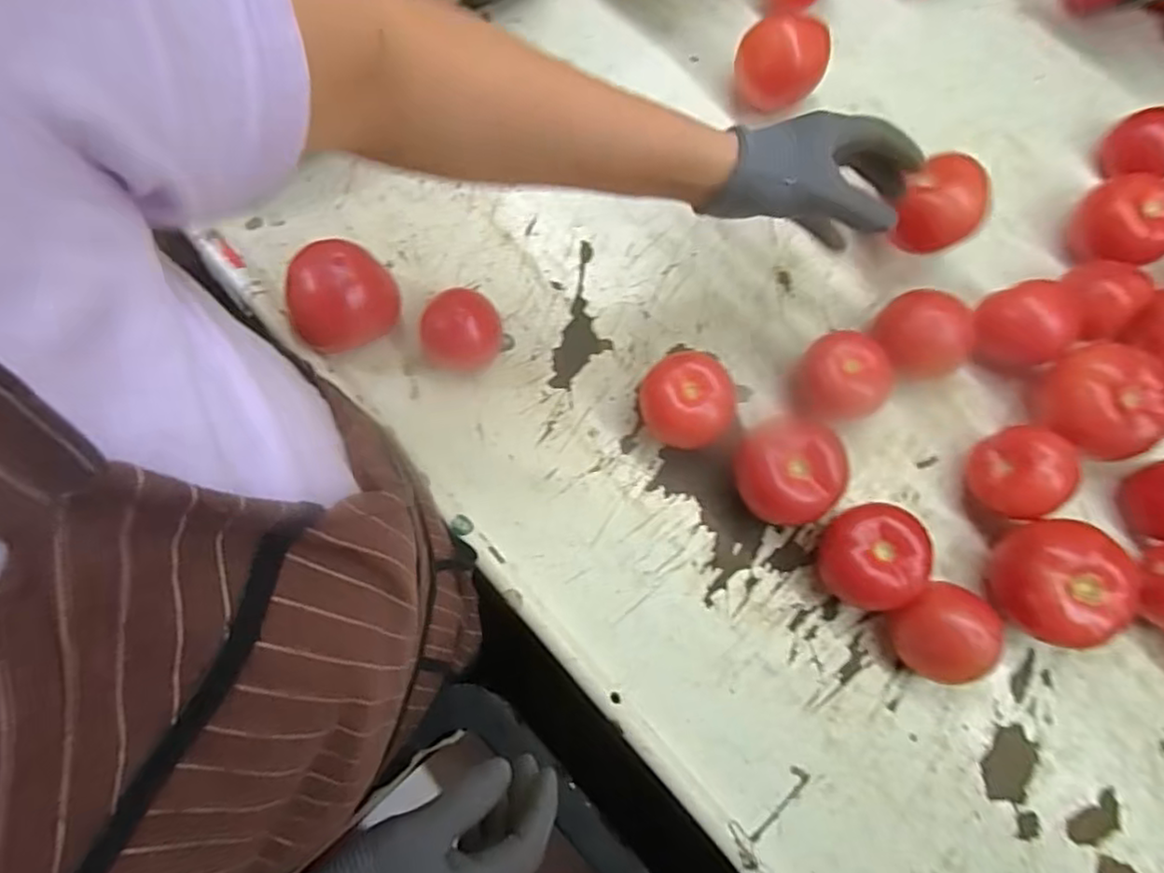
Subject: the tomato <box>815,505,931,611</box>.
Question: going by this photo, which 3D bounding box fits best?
[{"bbox_3d":[0.209,0.087,0.492,0.070,0.059,0.069,0,78,-2],"label":"tomato"}]

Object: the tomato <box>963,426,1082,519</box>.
[{"bbox_3d":[0.320,0.029,0.501,0.062,0.061,0.064,-9,78,-4],"label":"tomato"}]

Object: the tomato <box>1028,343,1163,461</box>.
[{"bbox_3d":[0.390,-0.027,0.509,0.080,0.059,0.078,0,78,-2],"label":"tomato"}]

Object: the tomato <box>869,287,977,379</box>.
[{"bbox_3d":[0.262,-0.073,0.522,0.060,0.051,0.075,-28,80,-8],"label":"tomato"}]

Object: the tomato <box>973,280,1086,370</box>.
[{"bbox_3d":[0.344,-0.084,0.526,0.065,0.053,0.061,-24,79,-7],"label":"tomato"}]

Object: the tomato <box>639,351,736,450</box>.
[{"bbox_3d":[0.078,-0.025,0.504,0.067,0.058,0.065,0,78,-2],"label":"tomato"}]

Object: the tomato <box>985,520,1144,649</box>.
[{"bbox_3d":[0.346,0.110,0.484,0.093,0.063,0.084,37,79,6],"label":"tomato"}]

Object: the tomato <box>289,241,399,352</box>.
[{"bbox_3d":[-0.179,-0.103,0.513,0.076,0.066,0.066,-13,78,-5],"label":"tomato"}]

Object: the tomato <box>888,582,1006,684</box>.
[{"bbox_3d":[0.255,0.139,0.477,0.061,0.058,0.067,0,78,-2],"label":"tomato"}]

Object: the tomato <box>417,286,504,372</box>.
[{"bbox_3d":[-0.093,-0.084,0.521,0.059,0.047,0.060,0,78,-2],"label":"tomato"}]

